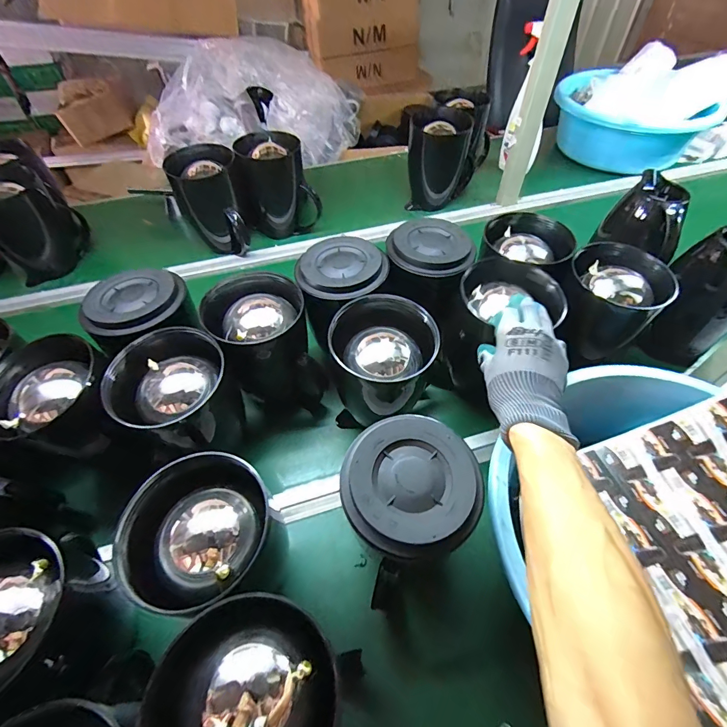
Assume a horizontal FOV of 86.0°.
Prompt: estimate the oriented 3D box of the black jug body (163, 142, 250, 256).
[{"bbox_3d":[-0.300,-0.318,0.780,0.122,0.181,0.131,-13,53,-8],"label":"black jug body"}]

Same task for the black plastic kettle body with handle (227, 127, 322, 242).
[{"bbox_3d":[-0.186,-0.380,0.832,0.157,0.178,0.127,-15,53,-10],"label":"black plastic kettle body with handle"}]

